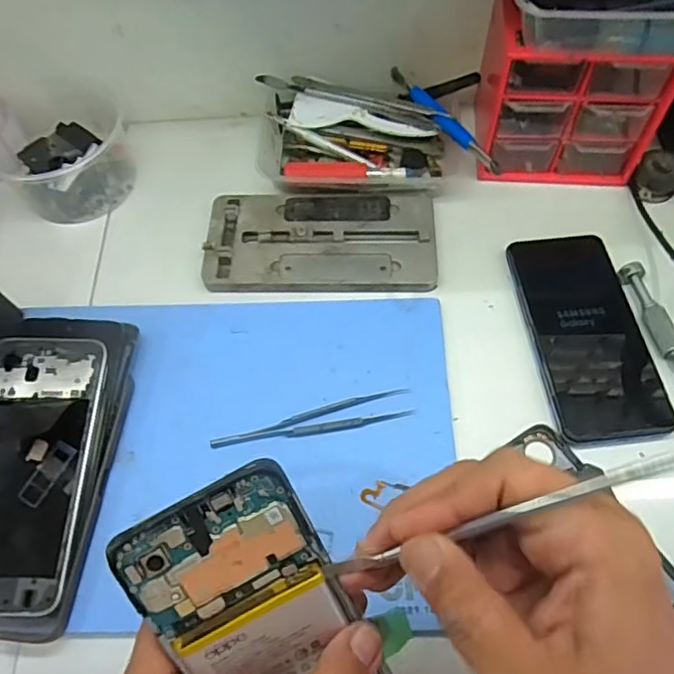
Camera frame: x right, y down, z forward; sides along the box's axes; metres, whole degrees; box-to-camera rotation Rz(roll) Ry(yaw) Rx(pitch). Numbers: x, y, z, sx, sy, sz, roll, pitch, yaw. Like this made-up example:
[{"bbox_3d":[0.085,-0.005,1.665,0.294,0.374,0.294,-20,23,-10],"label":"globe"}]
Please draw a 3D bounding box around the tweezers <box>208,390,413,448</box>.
[{"bbox_3d":[-0.016,0.056,0.383,0.131,0.008,0.020,-12,61,-4],"label":"tweezers"}]

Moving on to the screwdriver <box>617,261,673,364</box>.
[{"bbox_3d":[0.227,-0.008,0.408,0.015,0.012,0.101,-13,62,-5],"label":"screwdriver"}]

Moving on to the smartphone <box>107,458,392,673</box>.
[{"bbox_3d":[-0.024,0.128,0.239,0.069,0.005,0.156,-27,106,-8],"label":"smartphone"}]

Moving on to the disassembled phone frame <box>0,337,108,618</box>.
[{"bbox_3d":[-0.193,0.079,0.356,0.078,0.009,0.165,0,67,2],"label":"disassembled phone frame"}]

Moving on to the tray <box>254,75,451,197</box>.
[{"bbox_3d":[0.013,-0.166,0.485,0.150,0.042,0.095,3,62,4],"label":"tray"}]

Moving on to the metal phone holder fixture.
[{"bbox_3d":[-0.013,-0.077,0.457,0.177,0.011,0.094,-1,61,2],"label":"metal phone holder fixture"}]

